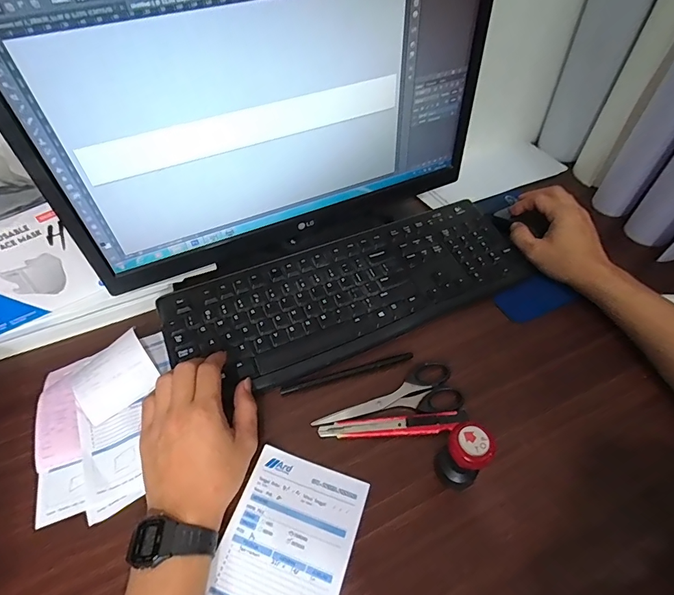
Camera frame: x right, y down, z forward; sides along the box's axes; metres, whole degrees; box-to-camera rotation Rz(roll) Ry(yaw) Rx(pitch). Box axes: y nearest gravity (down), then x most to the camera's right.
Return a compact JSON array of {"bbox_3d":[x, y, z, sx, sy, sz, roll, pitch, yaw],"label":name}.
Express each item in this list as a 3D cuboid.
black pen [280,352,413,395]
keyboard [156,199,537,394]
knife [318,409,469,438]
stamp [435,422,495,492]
[{"bbox_3d":[0.013,0.082,0.435,0.149,0.009,0.008,-14,52,-11],"label":"black pen"},{"bbox_3d":[0.019,-0.010,0.481,0.428,0.026,0.149,-18,53,-13],"label":"keyboard"},{"bbox_3d":[0.055,0.126,0.391,0.142,0.014,0.019,-3,51,-2],"label":"knife"},{"bbox_3d":[0.107,0.136,0.340,0.032,0.077,0.035,-35,59,-25],"label":"stamp"}]

